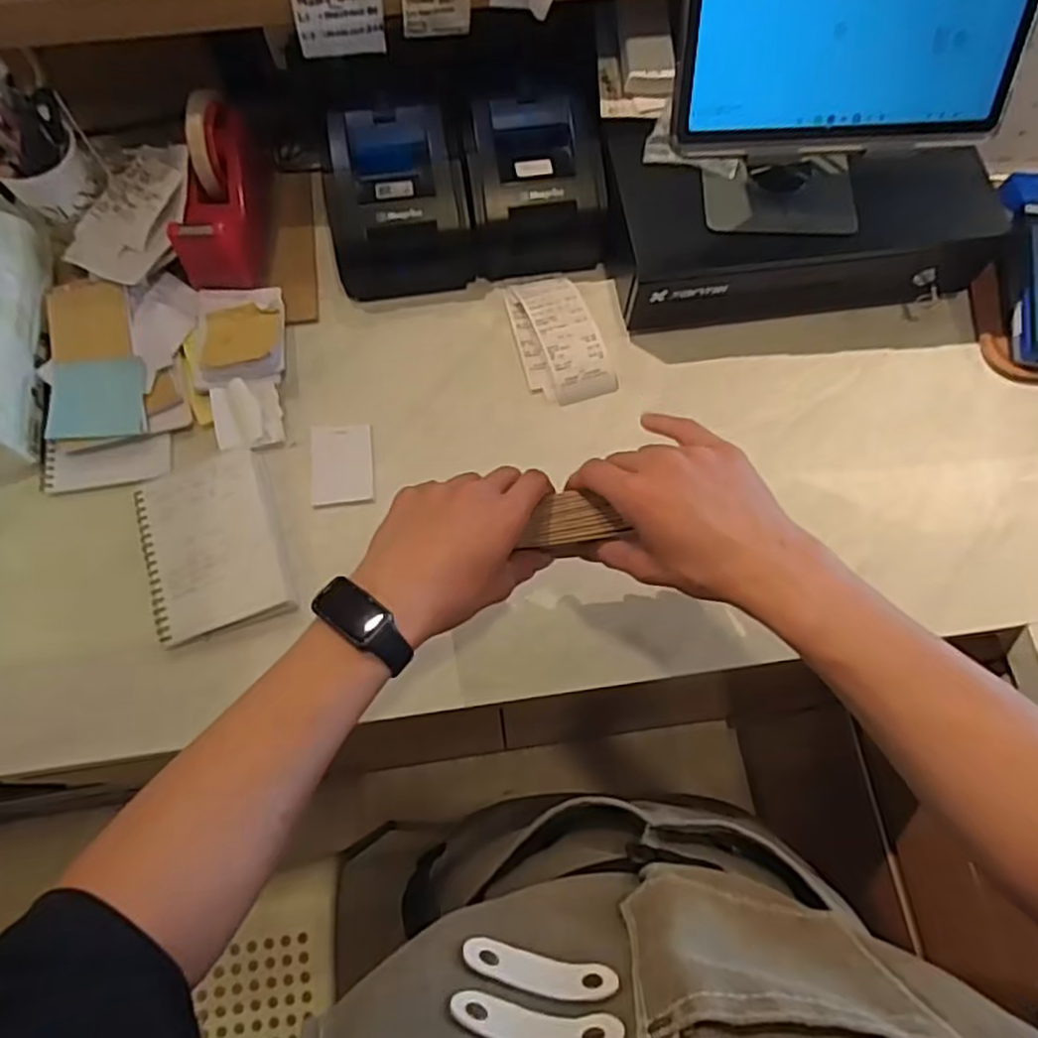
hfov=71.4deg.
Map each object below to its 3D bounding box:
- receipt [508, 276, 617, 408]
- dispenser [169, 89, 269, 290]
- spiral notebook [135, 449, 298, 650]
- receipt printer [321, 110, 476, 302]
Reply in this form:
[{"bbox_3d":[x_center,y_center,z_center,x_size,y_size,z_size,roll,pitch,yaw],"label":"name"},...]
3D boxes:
[{"bbox_3d":[0.038,-0.173,0.677,0.078,0.021,0.133,-15,70,-3],"label":"receipt"},{"bbox_3d":[-0.281,-0.306,0.678,0.056,0.121,0.171,-3,70,-2],"label":"dispenser"},{"bbox_3d":[-0.254,0.019,0.597,0.111,0.014,0.143,-17,71,-7],"label":"spiral notebook"},{"bbox_3d":[-0.112,-0.294,0.675,0.123,0.095,0.131,-7,70,-4],"label":"receipt printer"}]

